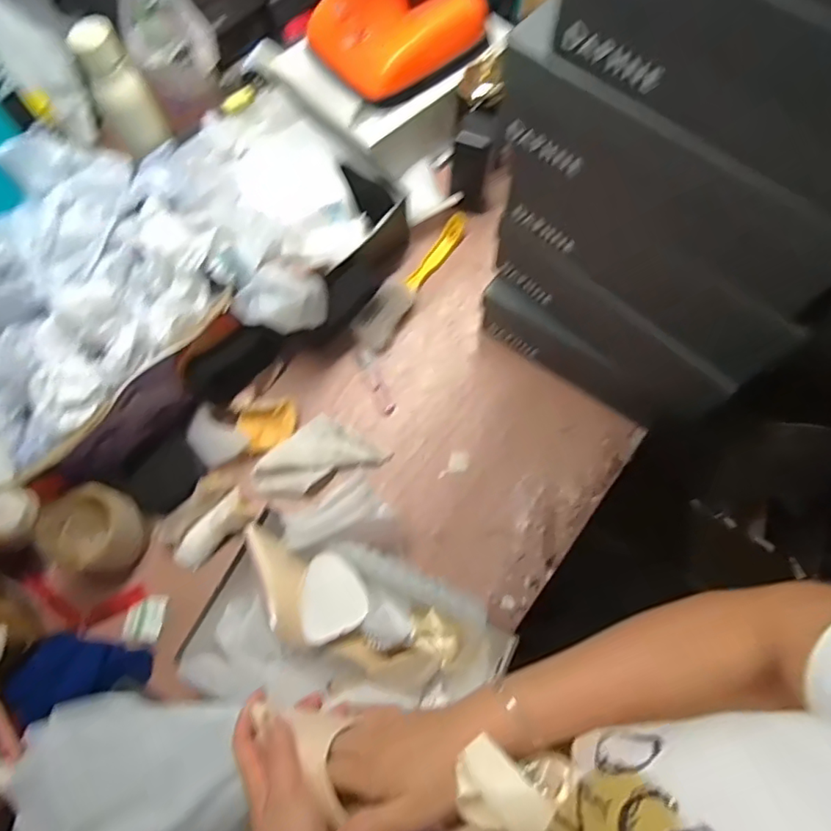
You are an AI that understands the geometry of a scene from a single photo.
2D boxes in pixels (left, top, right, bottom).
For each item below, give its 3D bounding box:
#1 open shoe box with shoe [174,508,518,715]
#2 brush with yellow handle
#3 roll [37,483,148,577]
[{"bbox_3d":[-0.064,0.237,0.587,0.312,0.094,0.176,19,72,8],"label":"open shoe box with shoe"},{"bbox_3d":[-0.004,-0.192,0.774,0.054,0.018,0.235,32,74,12],"label":"brush with yellow handle"},{"bbox_3d":[-0.366,0.129,0.640,0.093,0.076,0.092,0,70,1],"label":"roll"}]

